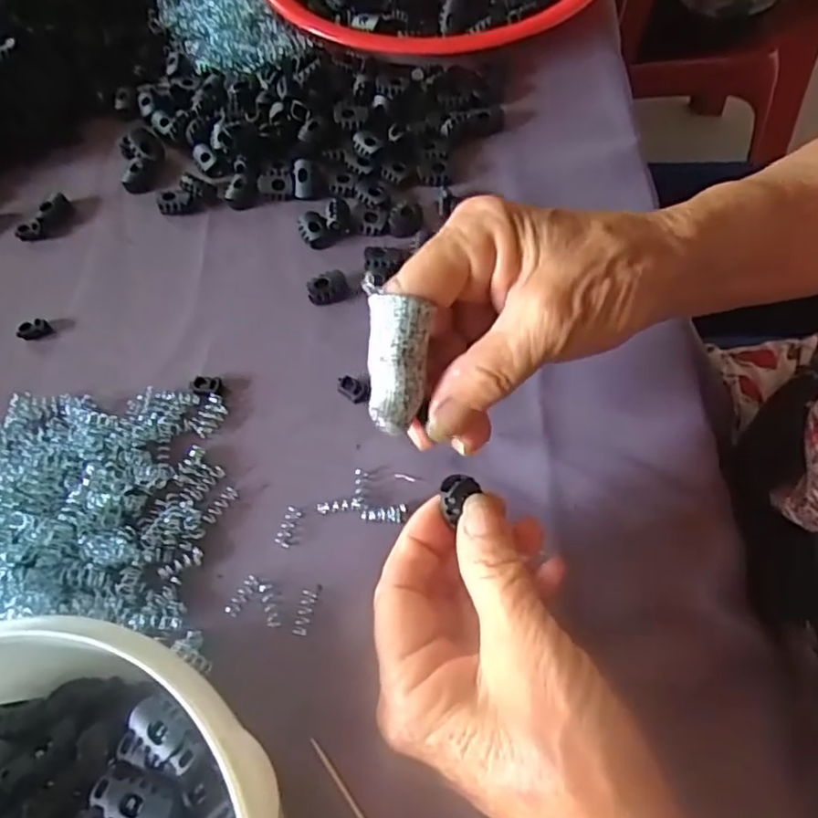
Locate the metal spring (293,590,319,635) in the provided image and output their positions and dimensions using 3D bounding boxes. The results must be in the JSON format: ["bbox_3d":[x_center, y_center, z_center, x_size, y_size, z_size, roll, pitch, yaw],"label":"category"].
[{"bbox_3d":[-0.044,0.086,0.268,0.006,0.004,0.018,7,64,8],"label":"metal spring"}]

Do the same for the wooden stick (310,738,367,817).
[{"bbox_3d":[-0.019,0.151,0.236,0.004,0.005,0.061,-36,66,-14],"label":"wooden stick"}]

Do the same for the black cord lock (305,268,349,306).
[{"bbox_3d":[-0.044,-0.066,0.343,0.021,0.011,0.018,-8,63,0],"label":"black cord lock"}]

